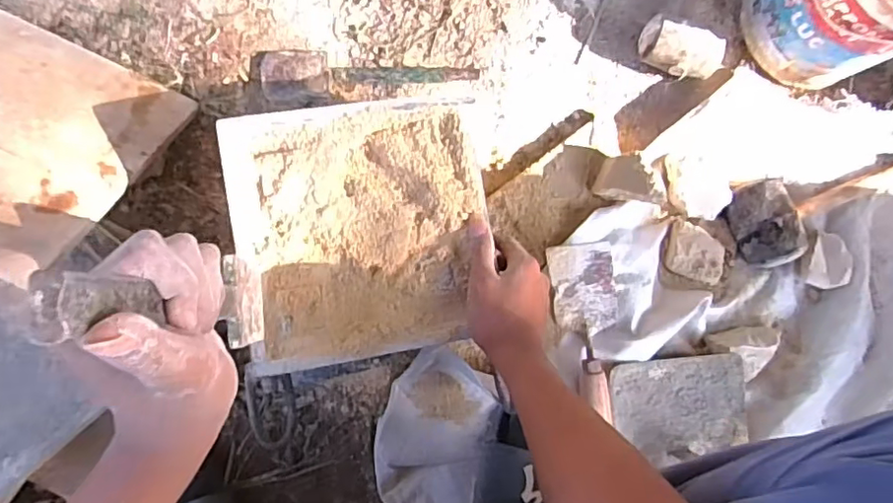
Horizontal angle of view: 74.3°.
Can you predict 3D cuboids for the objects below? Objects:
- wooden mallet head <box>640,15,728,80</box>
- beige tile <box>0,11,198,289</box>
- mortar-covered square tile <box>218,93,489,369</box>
[{"bbox_3d":[0.283,-0.238,0.712,0.102,0.061,0.051,21,82,-6],"label":"wooden mallet head"},{"bbox_3d":[-0.415,-0.115,0.554,0.233,0.009,0.251,27,53,-8],"label":"beige tile"},{"bbox_3d":[-0.072,-0.020,0.531,0.217,0.015,0.222,-10,86,-9],"label":"mortar-covered square tile"}]

